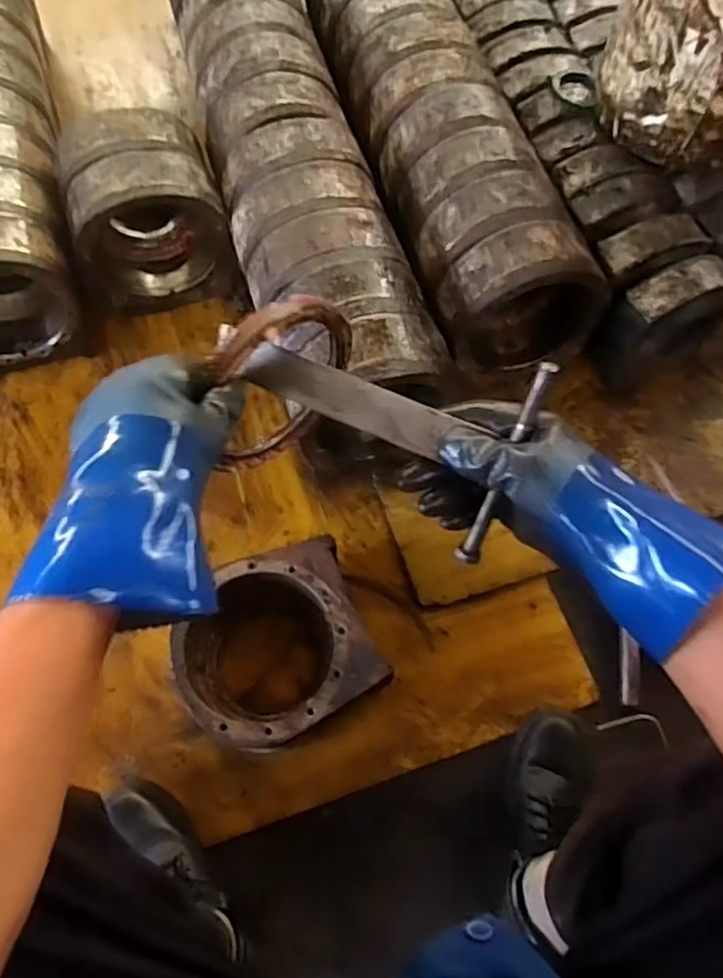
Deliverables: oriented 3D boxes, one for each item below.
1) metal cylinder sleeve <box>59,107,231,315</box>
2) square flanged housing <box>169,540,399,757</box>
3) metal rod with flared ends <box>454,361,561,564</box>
[{"bbox_3d":[-0.343,-0.439,1.079,0.227,0.232,0.192,-16,69,-7],"label":"metal cylinder sleeve"},{"bbox_3d":[-0.112,0.206,0.877,0.242,0.115,0.224,-26,71,-11],"label":"square flanged housing"},{"bbox_3d":[0.096,-0.013,0.450,0.016,0.159,0.010,21,31,7],"label":"metal rod with flared ends"}]

